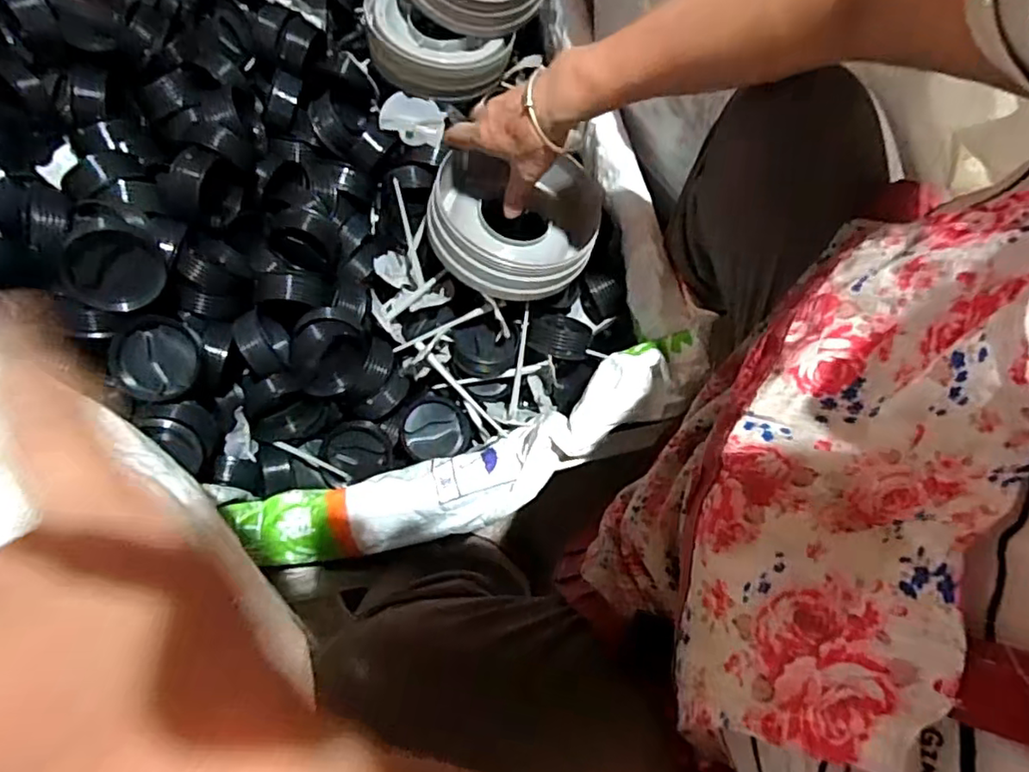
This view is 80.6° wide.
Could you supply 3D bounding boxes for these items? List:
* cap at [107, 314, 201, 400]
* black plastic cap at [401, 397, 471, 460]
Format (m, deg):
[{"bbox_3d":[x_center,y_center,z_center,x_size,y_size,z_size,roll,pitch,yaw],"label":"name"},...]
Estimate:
[{"bbox_3d":[-0.302,-0.022,0.508,0.066,0.019,0.066,1,87,-11],"label":"cap"},{"bbox_3d":[-0.082,0.044,0.627,0.067,0.025,0.067,0,89,-19],"label":"black plastic cap"}]

